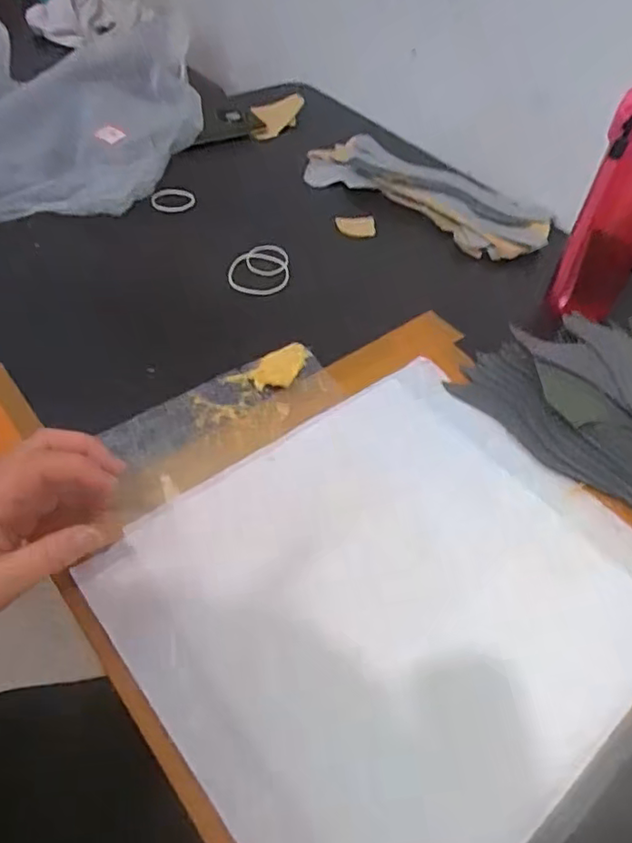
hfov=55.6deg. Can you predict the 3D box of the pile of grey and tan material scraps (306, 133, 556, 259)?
[{"bbox_3d":[0.127,-0.274,0.714,0.311,0.031,0.119,31,54,19],"label":"pile of grey and tan material scraps"}]

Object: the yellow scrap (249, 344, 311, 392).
[{"bbox_3d":[-0.026,-0.046,0.486,0.030,0.012,0.057,37,56,23],"label":"yellow scrap"}]

